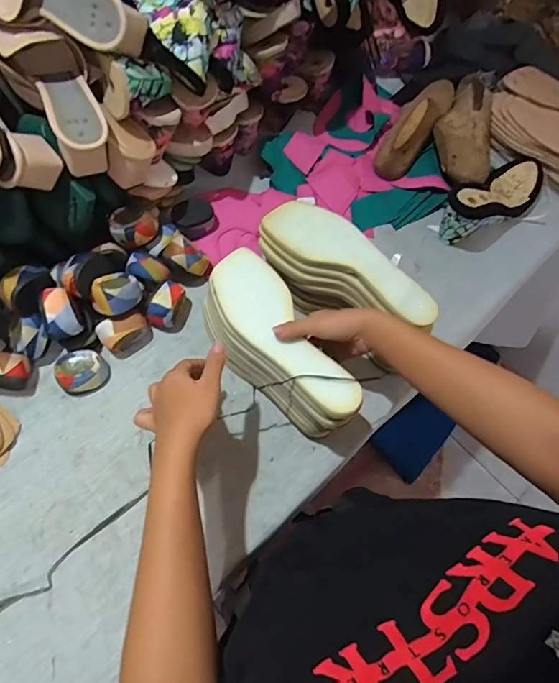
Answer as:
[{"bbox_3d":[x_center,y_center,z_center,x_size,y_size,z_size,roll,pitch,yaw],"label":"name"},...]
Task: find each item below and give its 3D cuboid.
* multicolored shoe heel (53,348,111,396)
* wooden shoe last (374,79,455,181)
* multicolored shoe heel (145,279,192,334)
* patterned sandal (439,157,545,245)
[{"bbox_3d":[-0.257,0.038,0.580,0.057,0.037,0.052,1,66,-3],"label":"multicolored shoe heel"},{"bbox_3d":[0.235,-0.377,0.751,0.067,0.079,0.232,30,68,10],"label":"wooden shoe last"},{"bbox_3d":[-0.153,-0.053,0.619,0.047,0.049,0.065,20,67,6],"label":"multicolored shoe heel"},{"bbox_3d":[0.349,-0.235,0.701,0.237,0.081,0.081,-41,74,-18],"label":"patterned sandal"}]

